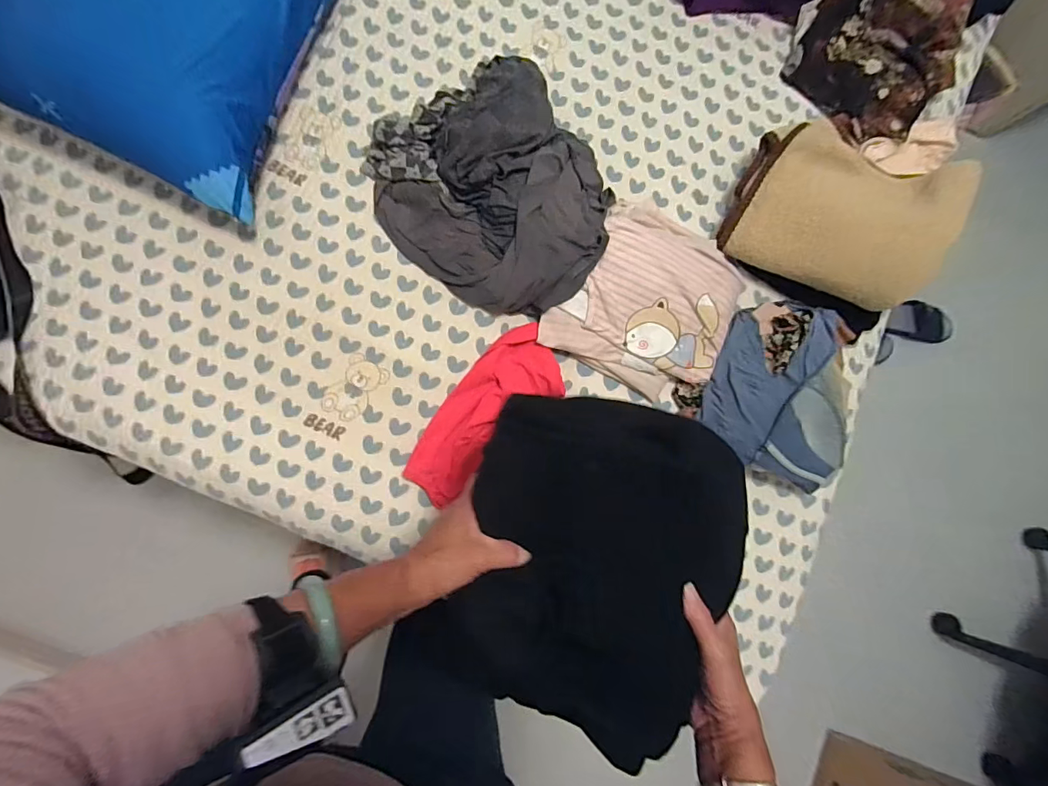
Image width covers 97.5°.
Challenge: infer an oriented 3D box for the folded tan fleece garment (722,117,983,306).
[{"bbox_3d":[0.493,-0.288,0.715,0.282,0.125,0.240,26,82,-2],"label":"folded tan fleece garment"}]

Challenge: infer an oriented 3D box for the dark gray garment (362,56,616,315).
[{"bbox_3d":[-0.041,-0.330,0.718,0.398,0.094,0.343,38,80,-1],"label":"dark gray garment"}]

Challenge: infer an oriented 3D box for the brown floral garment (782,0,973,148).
[{"bbox_3d":[0.660,-0.651,0.838,0.273,0.079,0.397,38,80,-1],"label":"brown floral garment"}]

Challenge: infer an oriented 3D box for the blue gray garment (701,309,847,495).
[{"bbox_3d":[0.415,-0.008,0.714,0.223,0.057,0.270,22,82,-3],"label":"blue gray garment"}]

